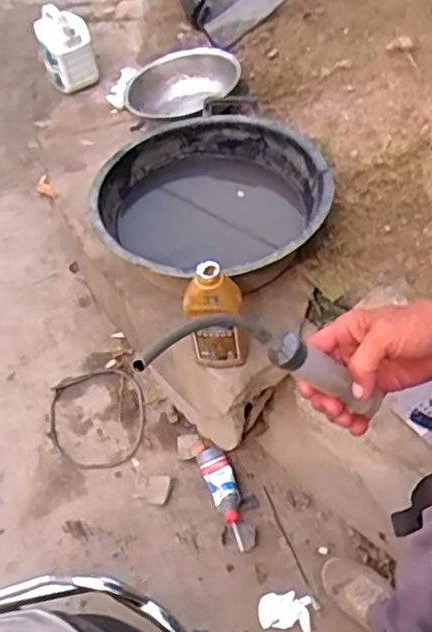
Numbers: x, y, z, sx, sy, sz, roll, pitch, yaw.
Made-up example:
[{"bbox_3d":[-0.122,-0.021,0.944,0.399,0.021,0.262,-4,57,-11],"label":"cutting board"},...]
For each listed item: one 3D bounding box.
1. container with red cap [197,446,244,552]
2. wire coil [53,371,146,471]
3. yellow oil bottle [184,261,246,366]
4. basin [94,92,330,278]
[{"bbox_3d":[0.027,0.404,1.455,0.074,0.063,0.239,-19,51,-11],"label":"container with red cap"},{"bbox_3d":[-0.298,0.253,1.638,0.236,0.035,0.283,-10,51,-6],"label":"wire coil"},{"bbox_3d":[-0.002,0.010,1.062,0.092,0.225,0.058,-9,50,-2],"label":"yellow oil bottle"},{"bbox_3d":[-0.006,-0.215,1.259,0.447,0.132,0.424,-3,50,3],"label":"basin"}]

